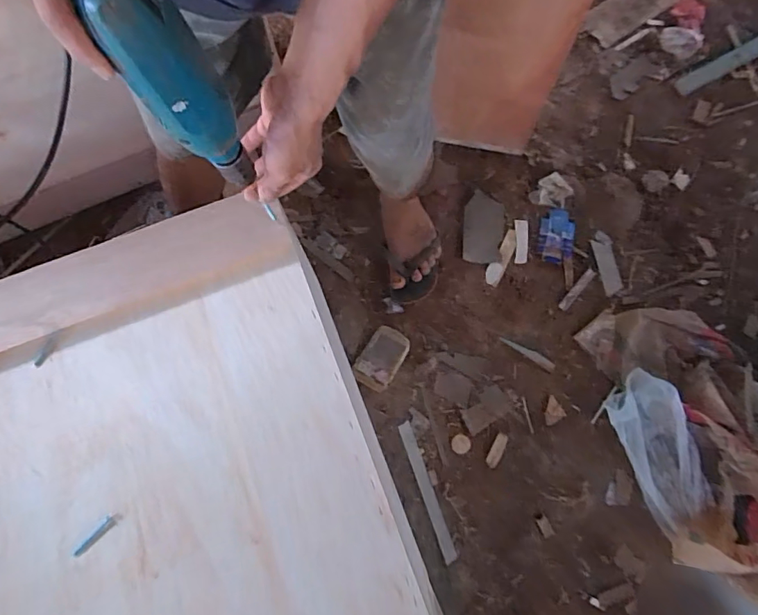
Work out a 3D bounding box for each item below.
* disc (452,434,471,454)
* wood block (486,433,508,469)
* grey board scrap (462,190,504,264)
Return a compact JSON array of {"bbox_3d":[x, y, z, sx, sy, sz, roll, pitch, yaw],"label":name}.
[{"bbox_3d":[0.159,0.265,0.948,0.037,0.004,0.036,0,76,2],"label":"disc"},{"bbox_3d":[0.226,0.274,0.940,0.021,0.013,0.066,25,78,8],"label":"wood block"},{"bbox_3d":[0.220,-0.171,1.035,0.082,0.004,0.158,5,77,3],"label":"grey board scrap"}]

